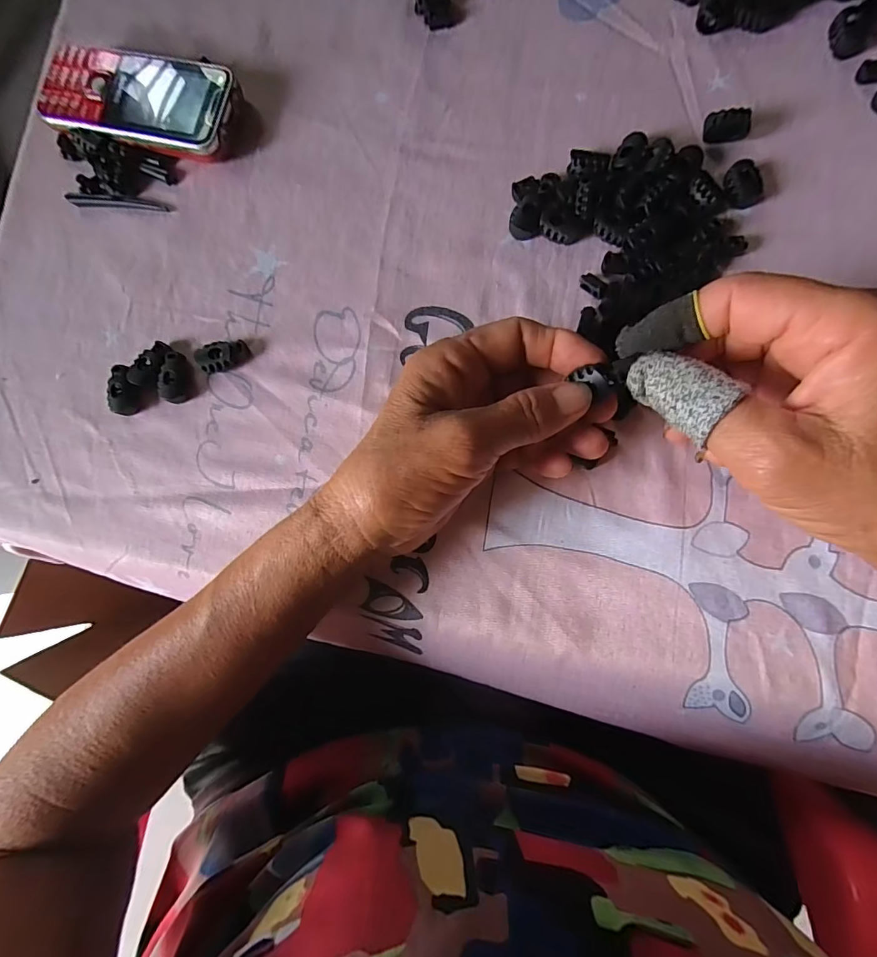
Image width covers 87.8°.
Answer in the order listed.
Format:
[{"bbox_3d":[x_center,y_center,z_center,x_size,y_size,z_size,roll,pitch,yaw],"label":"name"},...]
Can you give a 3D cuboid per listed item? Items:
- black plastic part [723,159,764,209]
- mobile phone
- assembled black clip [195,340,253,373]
[{"bbox_3d":[0.162,-0.156,0.242,0.016,0.010,0.021,-13,83,5],"label":"black plastic part"},{"bbox_3d":[-0.183,-0.234,0.281,0.121,0.020,0.059,14,86,7],"label":"mobile phone"},{"bbox_3d":[-0.123,-0.071,0.261,0.028,0.012,0.015,-18,83,4],"label":"assembled black clip"}]

